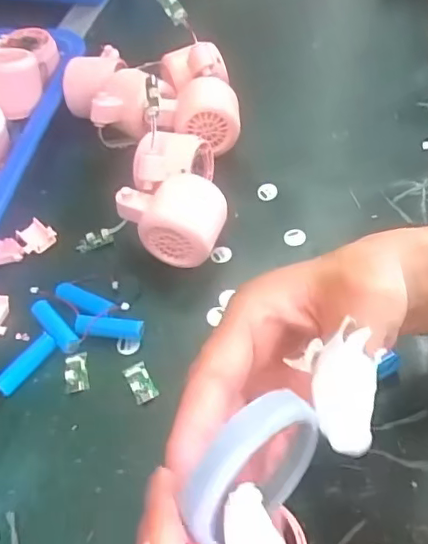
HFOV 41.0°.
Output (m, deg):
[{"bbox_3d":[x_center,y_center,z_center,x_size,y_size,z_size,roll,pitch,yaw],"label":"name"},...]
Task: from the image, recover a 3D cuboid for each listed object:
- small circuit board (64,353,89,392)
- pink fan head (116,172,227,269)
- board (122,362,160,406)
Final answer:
[{"bbox_3d":[-0.095,0.068,0.394,0.015,0.004,0.028,-12,51,-4],"label":"small circuit board"},{"bbox_3d":[-0.033,-0.040,0.440,0.076,0.050,0.052,11,53,14],"label":"pink fan head"},{"bbox_3d":[-0.049,0.074,0.385,0.015,0.004,0.031,-24,53,-13],"label":"board"}]

